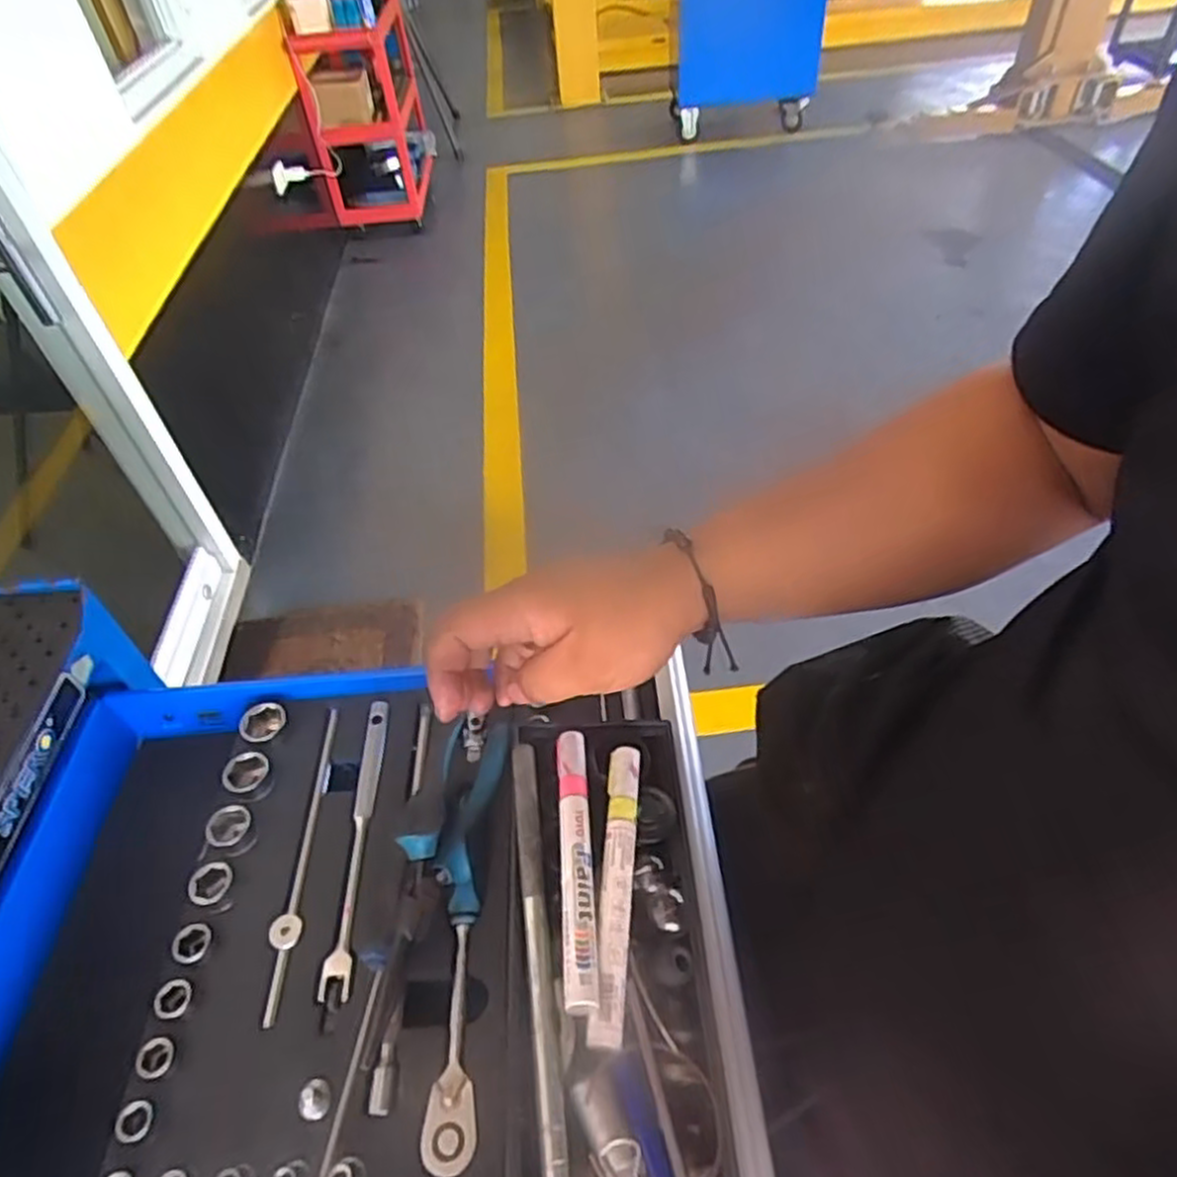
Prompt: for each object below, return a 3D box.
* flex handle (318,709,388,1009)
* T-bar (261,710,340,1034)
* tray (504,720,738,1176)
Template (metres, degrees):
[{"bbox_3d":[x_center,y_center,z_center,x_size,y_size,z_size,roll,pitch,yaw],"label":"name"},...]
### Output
[{"bbox_3d":[-0.140,0.150,0.455,0.016,0.017,0.181,-5,47,1],"label":"flex handle"},{"bbox_3d":[-0.173,0.155,0.453,0.016,0.011,0.195,-6,47,0],"label":"T-bar"},{"bbox_3d":[0.010,0.189,0.352,0.097,0.061,0.283,-5,47,1],"label":"tray"}]

